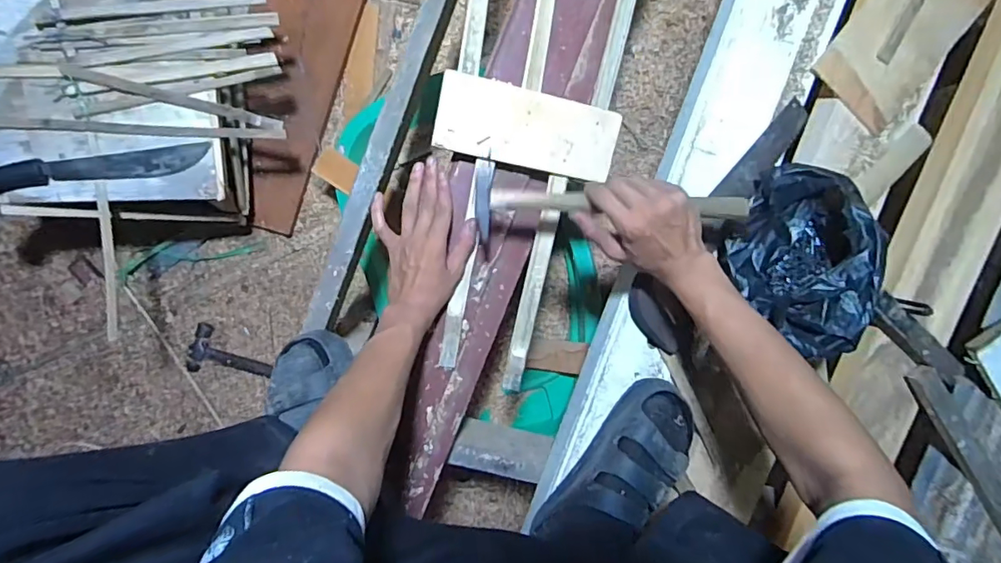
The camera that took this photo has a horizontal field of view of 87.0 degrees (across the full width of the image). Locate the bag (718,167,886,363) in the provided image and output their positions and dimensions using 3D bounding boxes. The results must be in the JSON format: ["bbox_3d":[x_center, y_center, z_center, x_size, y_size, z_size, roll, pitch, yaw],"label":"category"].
[{"bbox_3d":[0.336,-0.031,0.610,0.148,0.118,0.184,23,94,-10],"label":"bag"}]

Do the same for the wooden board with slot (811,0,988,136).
[{"bbox_3d":[0.532,-0.339,0.657,0.135,0.020,0.296,39,92,-11],"label":"wooden board with slot"}]

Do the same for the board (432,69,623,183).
[{"bbox_3d":[0.032,-0.170,0.588,0.203,0.006,0.083,10,96,-9],"label":"board"}]

